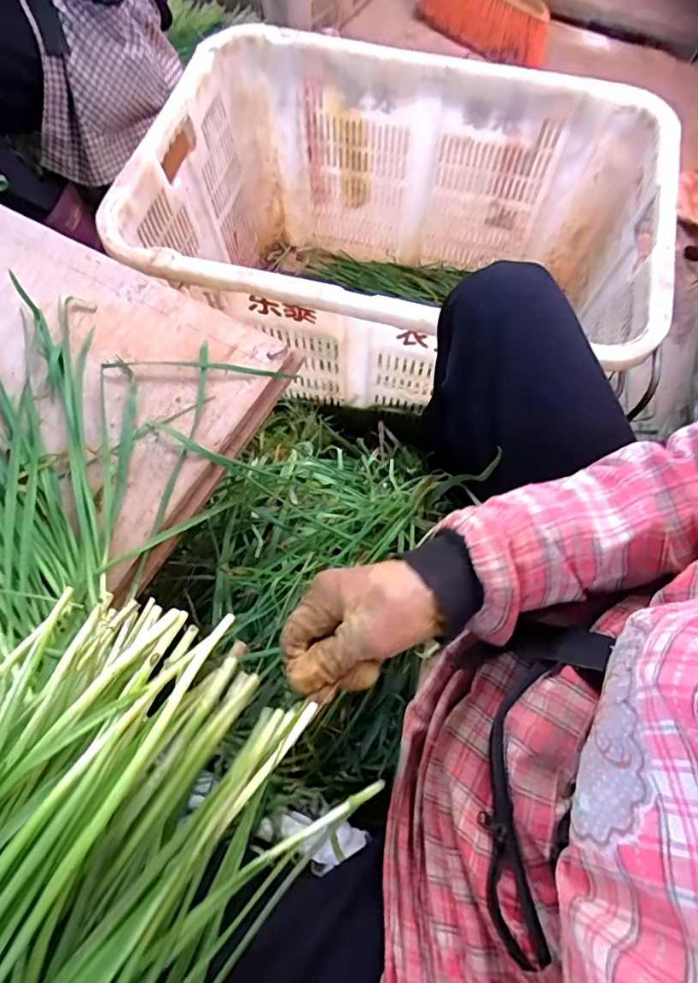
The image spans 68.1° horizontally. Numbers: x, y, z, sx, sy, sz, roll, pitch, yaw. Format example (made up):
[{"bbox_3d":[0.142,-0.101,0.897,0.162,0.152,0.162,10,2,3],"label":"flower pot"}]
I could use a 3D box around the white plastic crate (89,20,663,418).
[{"bbox_3d":[0.063,-0.339,0.798,0.670,0.337,0.498,10,69,5],"label":"white plastic crate"}]

